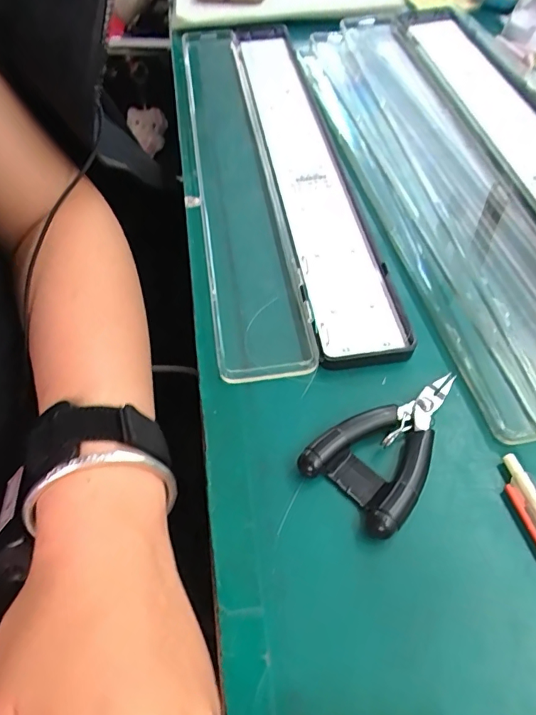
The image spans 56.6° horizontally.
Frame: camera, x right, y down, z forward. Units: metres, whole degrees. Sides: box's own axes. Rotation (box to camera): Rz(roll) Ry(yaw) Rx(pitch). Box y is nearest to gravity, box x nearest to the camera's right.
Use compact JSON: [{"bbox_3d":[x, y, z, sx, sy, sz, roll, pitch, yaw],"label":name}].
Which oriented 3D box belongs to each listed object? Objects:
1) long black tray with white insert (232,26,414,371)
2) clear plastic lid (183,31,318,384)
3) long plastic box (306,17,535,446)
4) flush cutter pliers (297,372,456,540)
[{"bbox_3d":[0.025,-0.158,0.390,0.054,0.023,0.396,-9,54,-4],"label":"long black tray with white insert"},{"bbox_3d":[-0.030,-0.156,0.392,0.057,0.015,0.411,-9,54,-4],"label":"clear plastic lid"},{"bbox_3d":[0.112,-0.138,0.360,0.087,0.039,0.436,-10,54,-5],"label":"long plastic box"},{"bbox_3d":[0.064,0.039,0.246,0.053,0.013,0.091,38,63,26],"label":"flush cutter pliers"}]

